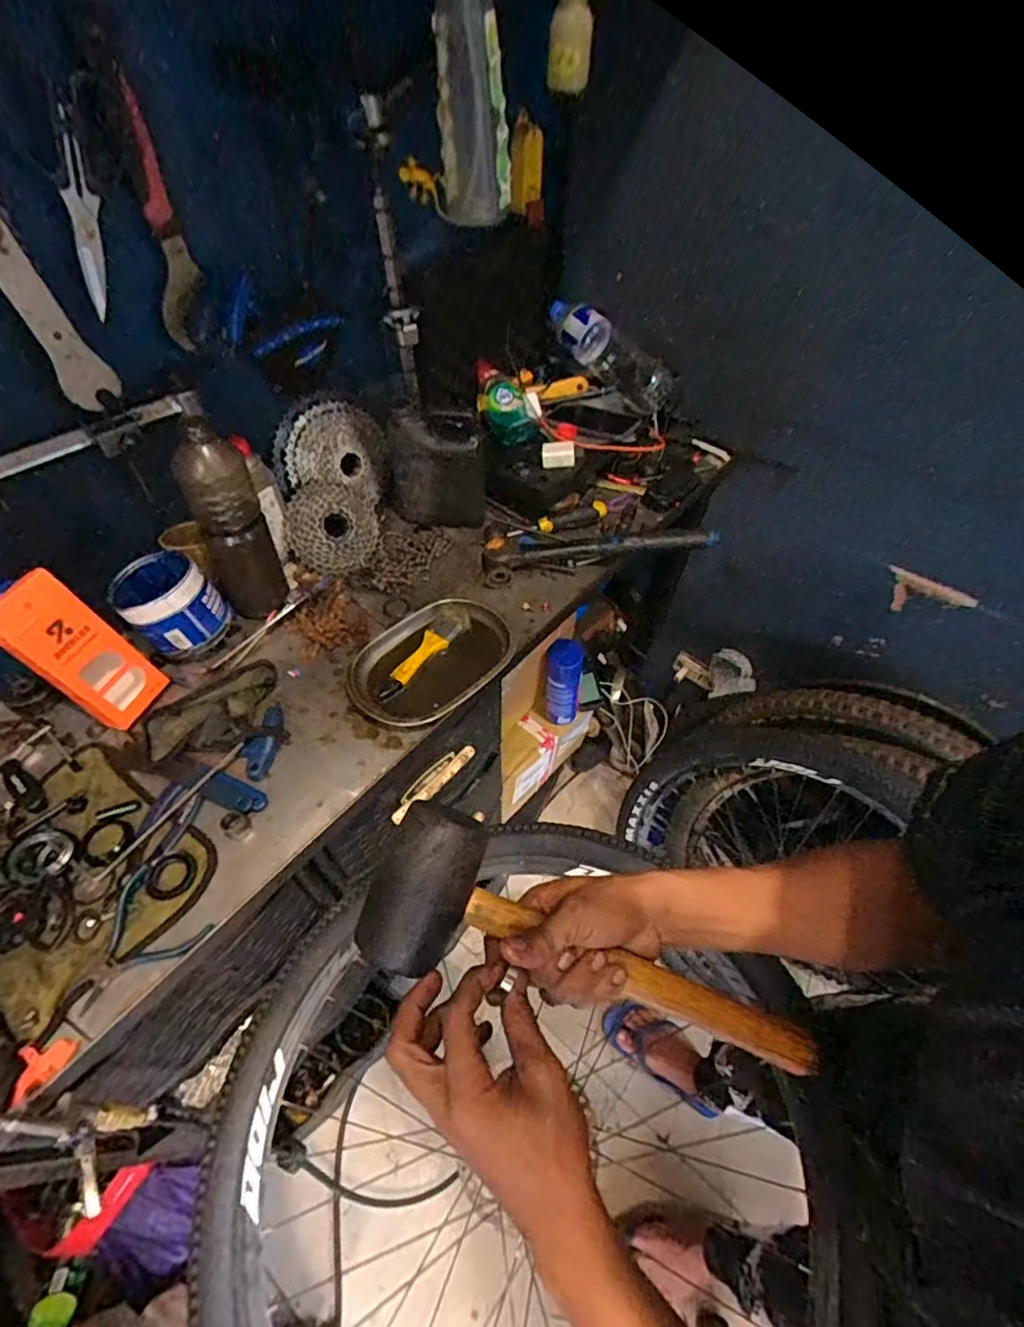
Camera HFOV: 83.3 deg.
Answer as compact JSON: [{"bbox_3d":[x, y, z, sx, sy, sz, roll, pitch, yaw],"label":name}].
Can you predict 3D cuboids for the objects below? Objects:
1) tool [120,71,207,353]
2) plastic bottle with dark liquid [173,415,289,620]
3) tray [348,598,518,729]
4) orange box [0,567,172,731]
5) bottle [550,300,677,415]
[{"bbox_3d":[-0.339,-0.420,0.557,0.014,0.199,0.053,23,56,15],"label":"tool"},{"bbox_3d":[-0.337,-0.167,0.695,0.077,0.245,0.065,-19,56,-16],"label":"plastic bottle with dark liquid"},{"bbox_3d":[-0.098,-0.006,0.735,0.141,0.029,0.216,33,59,21],"label":"tray"},{"bbox_3d":[-0.469,-0.010,0.628,0.032,0.179,0.076,-5,46,24],"label":"orange box"},{"bbox_3d":[0.167,-0.544,1.004,0.271,0.081,0.090,43,57,8],"label":"bottle"}]

